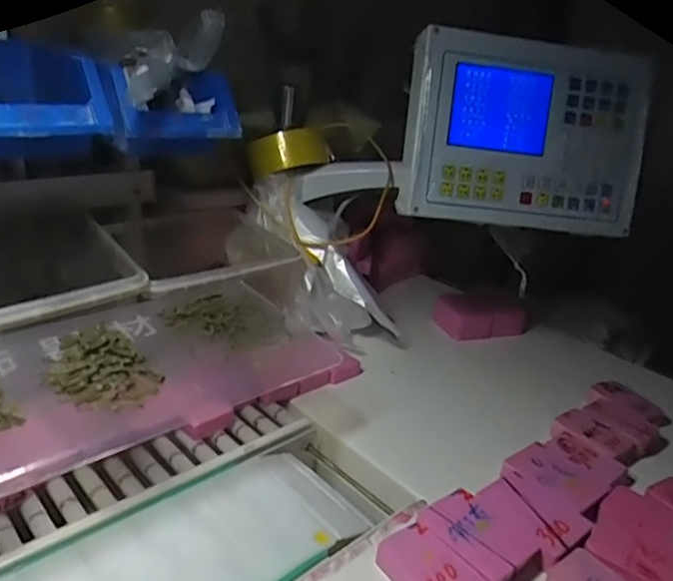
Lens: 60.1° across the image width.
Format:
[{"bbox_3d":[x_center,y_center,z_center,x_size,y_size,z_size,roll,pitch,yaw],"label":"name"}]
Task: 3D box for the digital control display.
[{"bbox_3d":[0.201,-0.165,0.617,0.255,0.192,0.062,5,3,-6],"label":"digital control display"}]

